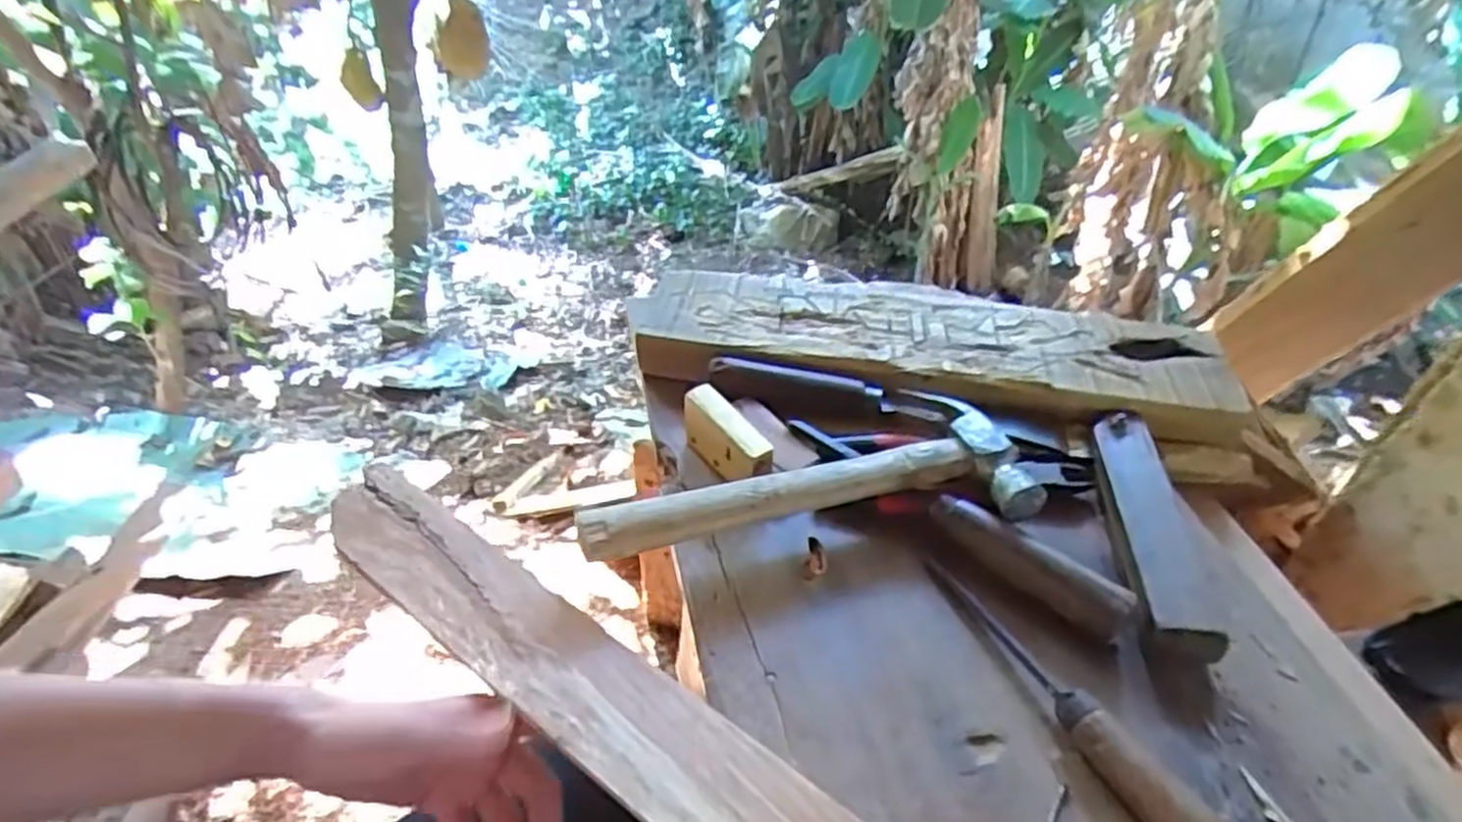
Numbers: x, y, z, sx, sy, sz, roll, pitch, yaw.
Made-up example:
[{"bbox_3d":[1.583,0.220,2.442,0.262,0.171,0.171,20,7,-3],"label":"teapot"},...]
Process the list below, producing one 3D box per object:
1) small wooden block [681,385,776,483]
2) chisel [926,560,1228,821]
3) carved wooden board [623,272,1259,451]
[{"bbox_3d":[-0.002,0.024,0.534,0.022,0.049,0.081,-24,49,-26],"label":"small wooden block"},{"bbox_3d":[0.181,0.156,0.401,0.024,0.034,0.221,-18,47,-21],"label":"chisel"},{"bbox_3d":[0.157,-0.054,0.630,0.459,0.033,0.131,8,43,6],"label":"carved wooden board"}]

